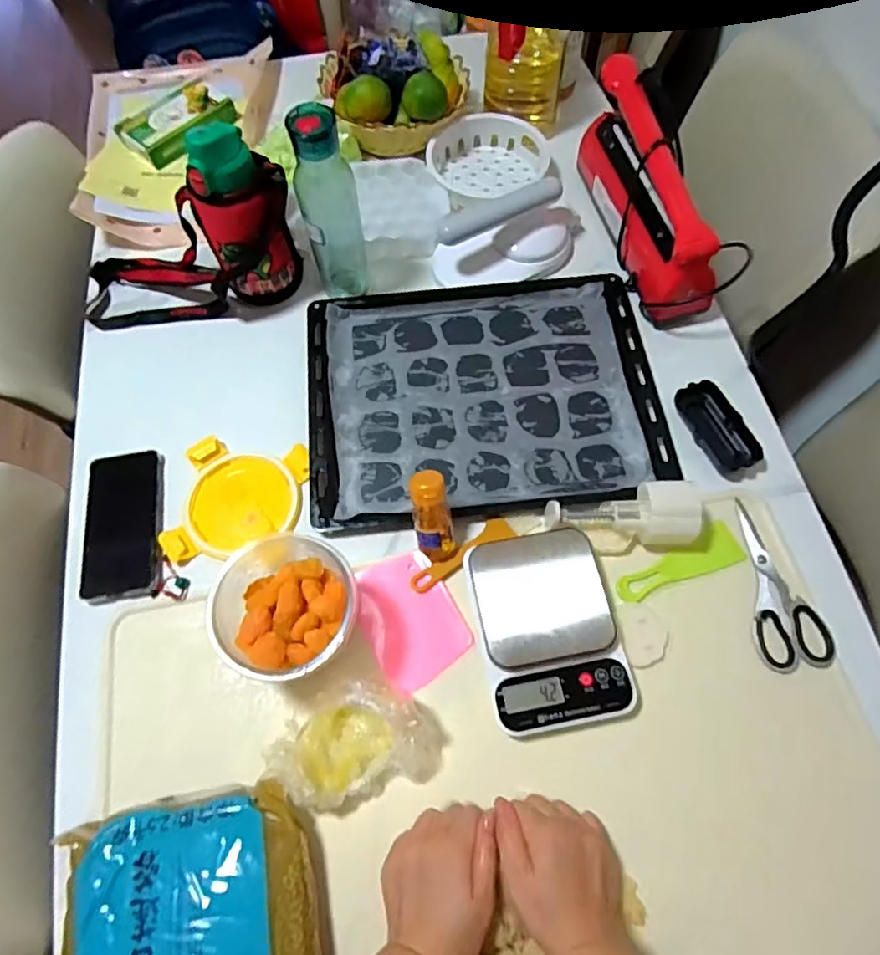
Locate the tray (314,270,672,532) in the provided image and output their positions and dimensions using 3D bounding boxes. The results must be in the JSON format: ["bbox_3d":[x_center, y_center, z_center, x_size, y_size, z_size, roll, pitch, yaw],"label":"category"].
[{"bbox_3d":[0.050,-0.106,0.706,0.394,0.029,0.320,-6,65,-2],"label":"tray"}]

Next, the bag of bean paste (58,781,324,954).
[{"bbox_3d":[-0.192,0.373,0.465,0.195,0.061,0.225,-10,65,-4],"label":"bag of bean paste"}]

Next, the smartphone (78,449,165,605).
[{"bbox_3d":[-0.337,0.050,0.638,0.079,0.014,0.158,-10,65,-4],"label":"smartphone"}]

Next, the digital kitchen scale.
[{"bbox_3d":[0.105,0.142,0.578,0.131,0.030,0.181,-10,65,-3],"label":"digital kitchen scale"}]

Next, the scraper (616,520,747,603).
[{"bbox_3d":[0.243,0.088,0.618,0.138,0.007,0.041,-20,66,-8],"label":"scraper"}]

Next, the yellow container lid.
[{"bbox_3d":[-0.219,0.025,0.651,0.132,0.013,0.135,5,65,4],"label":"yellow container lid"}]

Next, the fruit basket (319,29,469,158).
[{"bbox_3d":[-0.063,-0.542,0.842,0.205,0.089,0.143,-4,65,-1],"label":"fruit basket"}]

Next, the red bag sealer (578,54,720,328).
[{"bbox_3d":[0.249,-0.348,0.729,0.063,0.145,0.298,-14,65,-6],"label":"red bag sealer"}]

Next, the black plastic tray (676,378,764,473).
[{"bbox_3d":[0.310,-0.057,0.675,0.048,0.025,0.106,-22,66,-9],"label":"black plastic tray"}]

